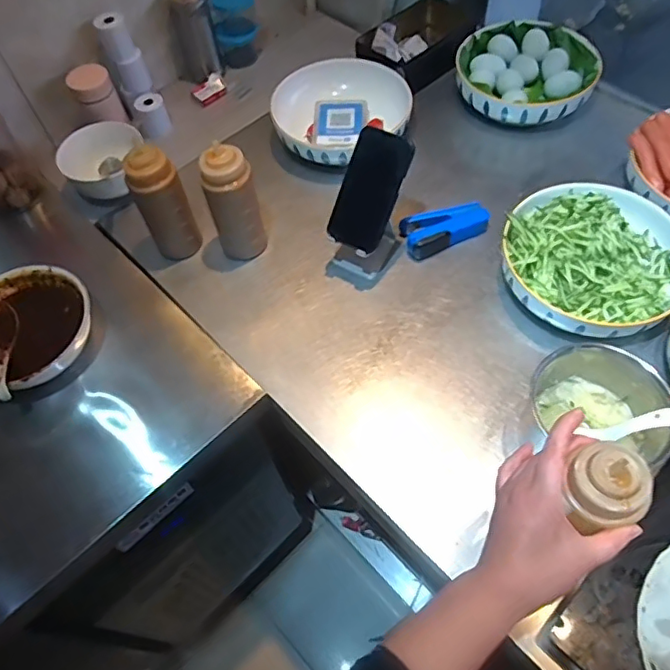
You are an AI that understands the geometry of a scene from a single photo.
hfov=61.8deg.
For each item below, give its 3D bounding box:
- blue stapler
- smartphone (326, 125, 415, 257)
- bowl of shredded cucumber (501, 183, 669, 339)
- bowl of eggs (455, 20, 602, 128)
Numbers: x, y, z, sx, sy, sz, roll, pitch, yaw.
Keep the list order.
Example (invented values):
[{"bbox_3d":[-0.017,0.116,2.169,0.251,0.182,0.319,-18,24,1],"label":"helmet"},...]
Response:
[{"bbox_3d":[0.158,-0.150,0.799,0.121,0.028,0.060,-15,56,-9],"label":"blue stapler"},{"bbox_3d":[0.042,-0.183,0.709,0.076,0.143,0.012,25,19,21],"label":"smartphone"},{"bbox_3d":[0.326,-0.091,0.719,0.219,0.082,0.212,-1,55,1],"label":"bowl of shredded cucumber"},{"bbox_3d":[0.315,-0.426,0.933,0.212,0.080,0.219,-1,55,1],"label":"bowl of eggs"}]

